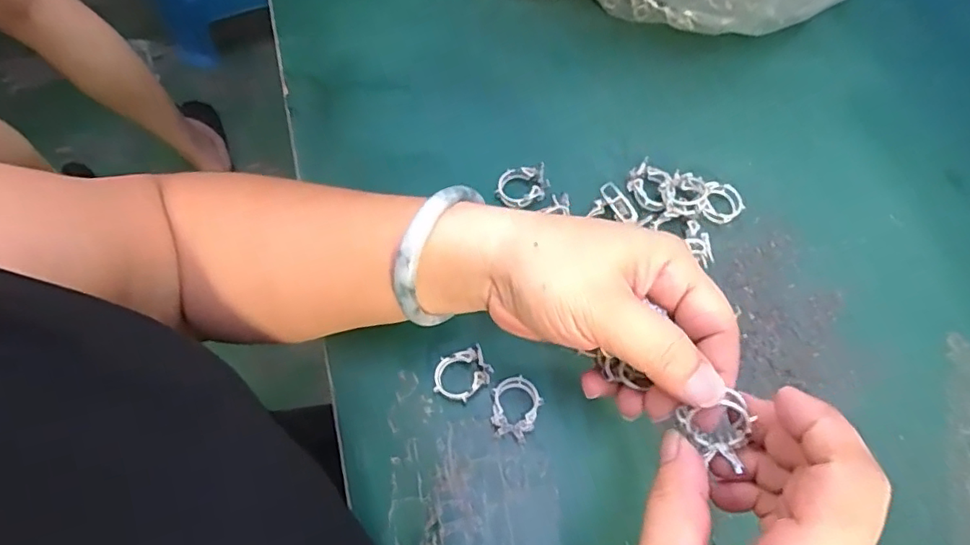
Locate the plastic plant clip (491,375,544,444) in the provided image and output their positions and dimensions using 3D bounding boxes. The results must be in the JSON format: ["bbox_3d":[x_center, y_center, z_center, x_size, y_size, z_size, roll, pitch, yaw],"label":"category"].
[{"bbox_3d":[0.016,0.072,0.298,0.025,0.012,0.033,15,70,6],"label":"plastic plant clip"}]

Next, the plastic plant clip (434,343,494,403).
[{"bbox_3d":[-0.013,0.056,0.304,0.032,0.011,0.024,-28,72,-10],"label":"plastic plant clip"}]

